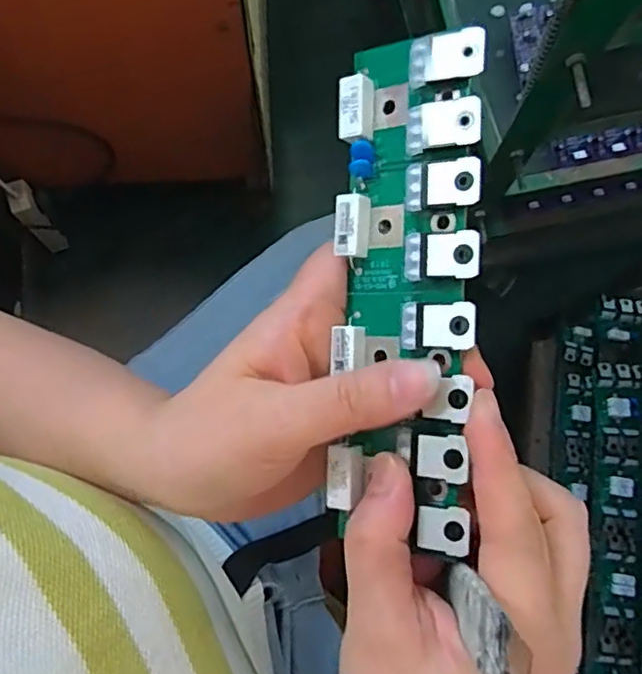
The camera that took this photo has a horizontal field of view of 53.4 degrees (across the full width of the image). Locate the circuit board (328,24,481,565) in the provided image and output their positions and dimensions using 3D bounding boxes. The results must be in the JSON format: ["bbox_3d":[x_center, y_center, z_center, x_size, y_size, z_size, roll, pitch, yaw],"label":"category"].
[{"bbox_3d":[0.029,-0.018,0.224,0.050,0.013,0.174,1,88,36],"label":"circuit board"}]

